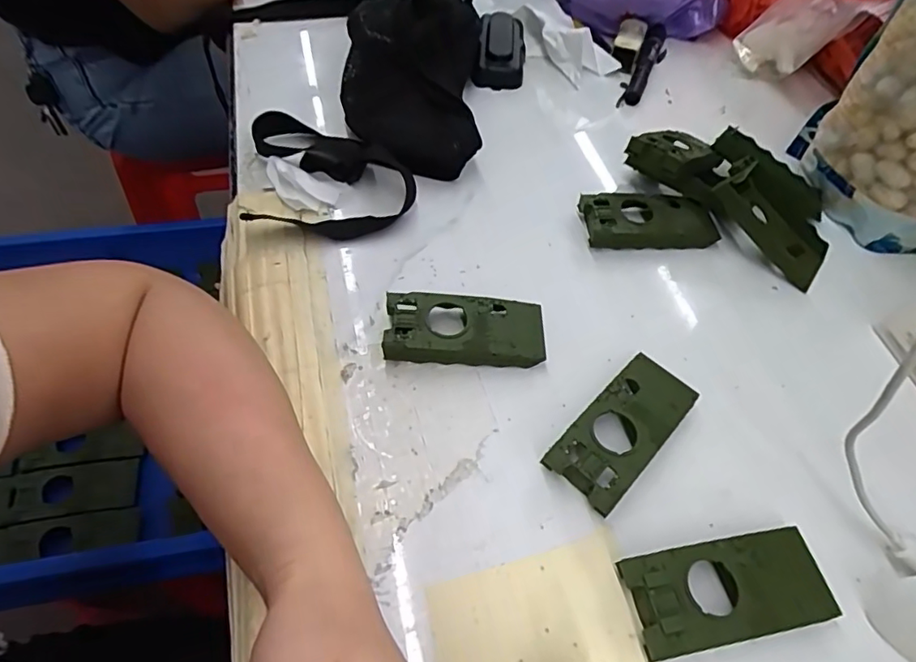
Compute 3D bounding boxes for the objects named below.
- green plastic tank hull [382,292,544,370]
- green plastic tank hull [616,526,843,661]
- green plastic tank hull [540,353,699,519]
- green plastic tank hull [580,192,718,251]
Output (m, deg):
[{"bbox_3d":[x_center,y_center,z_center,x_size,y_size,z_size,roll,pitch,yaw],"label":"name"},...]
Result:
[{"bbox_3d":[0.005,0.000,0.365,0.103,0.021,0.045,1,55,-4],"label":"green plastic tank hull"},{"bbox_3d":[0.139,0.133,0.282,0.104,0.021,0.046,-7,56,-9],"label":"green plastic tank hull"},{"bbox_3d":[0.101,0.058,0.332,0.046,0.020,0.104,40,61,21],"label":"green plastic tank hull"},{"bbox_3d":[0.151,-0.086,0.435,0.105,0.021,0.045,-2,56,-6],"label":"green plastic tank hull"}]

